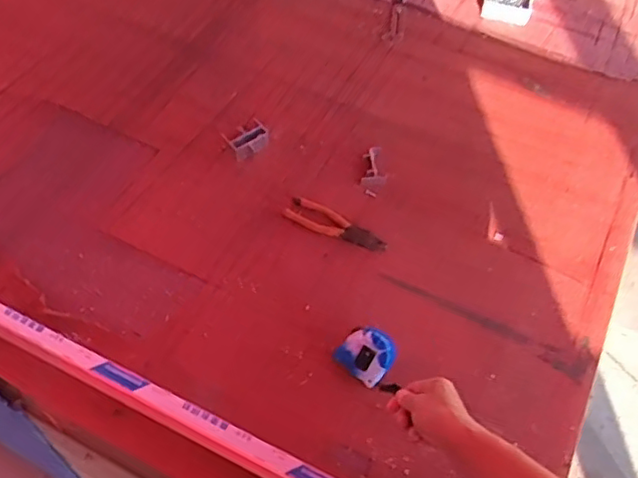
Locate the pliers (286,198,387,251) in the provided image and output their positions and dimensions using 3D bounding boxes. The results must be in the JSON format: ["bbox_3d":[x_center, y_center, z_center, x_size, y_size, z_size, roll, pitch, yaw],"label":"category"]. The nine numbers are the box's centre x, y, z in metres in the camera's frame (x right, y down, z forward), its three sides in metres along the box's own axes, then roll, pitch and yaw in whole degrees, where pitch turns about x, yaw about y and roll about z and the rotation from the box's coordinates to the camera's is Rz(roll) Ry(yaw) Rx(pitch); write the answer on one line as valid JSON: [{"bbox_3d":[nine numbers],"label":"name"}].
[{"bbox_3d":[0.027,-0.022,0.996,0.175,0.010,0.049,25,59,14],"label":"pliers"}]

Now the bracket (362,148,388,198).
[{"bbox_3d":[0.095,-0.116,1.057,0.041,0.016,0.102,6,56,2],"label":"bracket"}]

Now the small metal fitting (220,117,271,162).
[{"bbox_3d":[-0.122,-0.176,1.089,0.077,0.031,0.063,-24,57,-23],"label":"small metal fitting"}]

